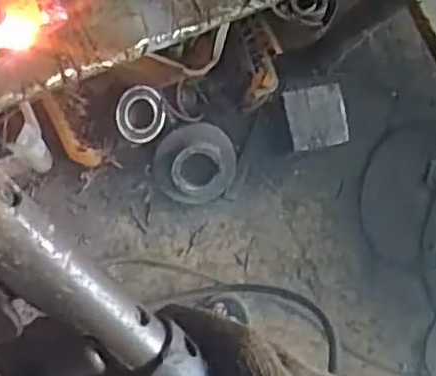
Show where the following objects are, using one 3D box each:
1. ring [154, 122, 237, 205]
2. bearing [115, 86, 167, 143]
[{"bbox_3d":[-0.035,-0.038,1.160,0.135,0.042,0.135,-5,110,-13],"label":"ring"},{"bbox_3d":[-0.123,-0.118,1.116,0.082,0.016,0.090,12,104,-31],"label":"bearing"}]

